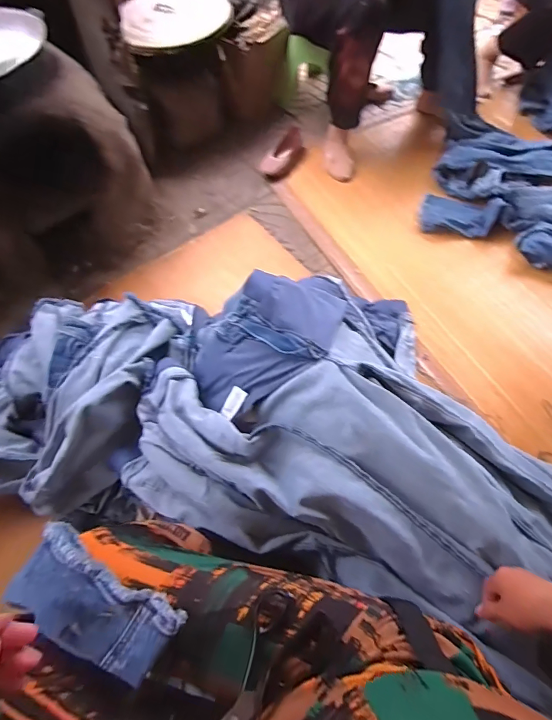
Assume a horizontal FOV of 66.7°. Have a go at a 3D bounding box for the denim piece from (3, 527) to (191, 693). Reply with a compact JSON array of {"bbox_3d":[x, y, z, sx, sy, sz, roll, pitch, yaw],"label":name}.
[{"bbox_3d":[-0.178,0.238,0.404,0.160,0.028,0.090,27,93,7],"label":"denim piece"}]

